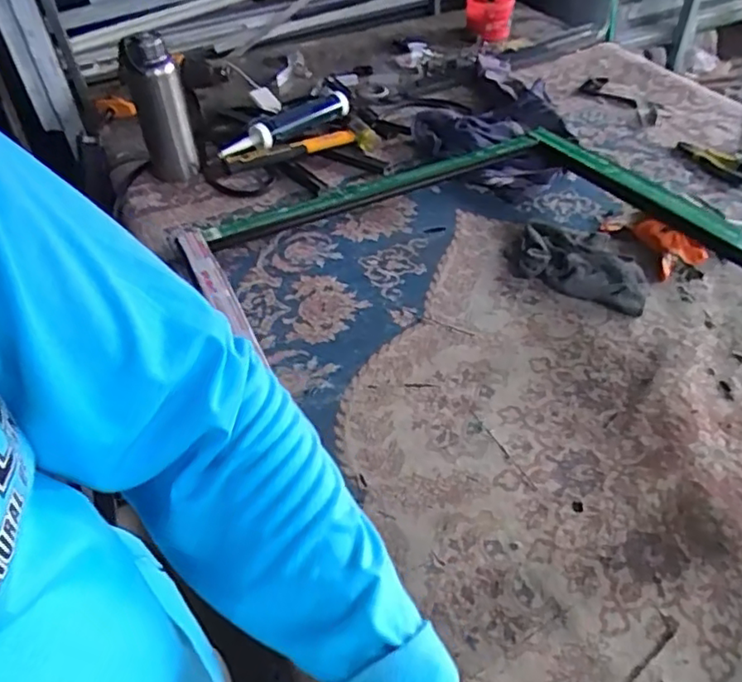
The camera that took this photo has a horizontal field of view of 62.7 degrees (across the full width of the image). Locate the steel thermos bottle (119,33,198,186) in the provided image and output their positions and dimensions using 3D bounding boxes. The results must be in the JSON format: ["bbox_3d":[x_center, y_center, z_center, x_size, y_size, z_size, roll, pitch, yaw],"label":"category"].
[{"bbox_3d":[-0.363,-0.395,1.048,0.081,0.237,0.069,-20,48,-18],"label":"steel thermos bottle"}]

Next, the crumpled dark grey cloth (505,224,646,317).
[{"bbox_3d":[0.304,-0.109,0.897,0.203,0.029,0.106,25,50,24],"label":"crumpled dark grey cloth"}]

